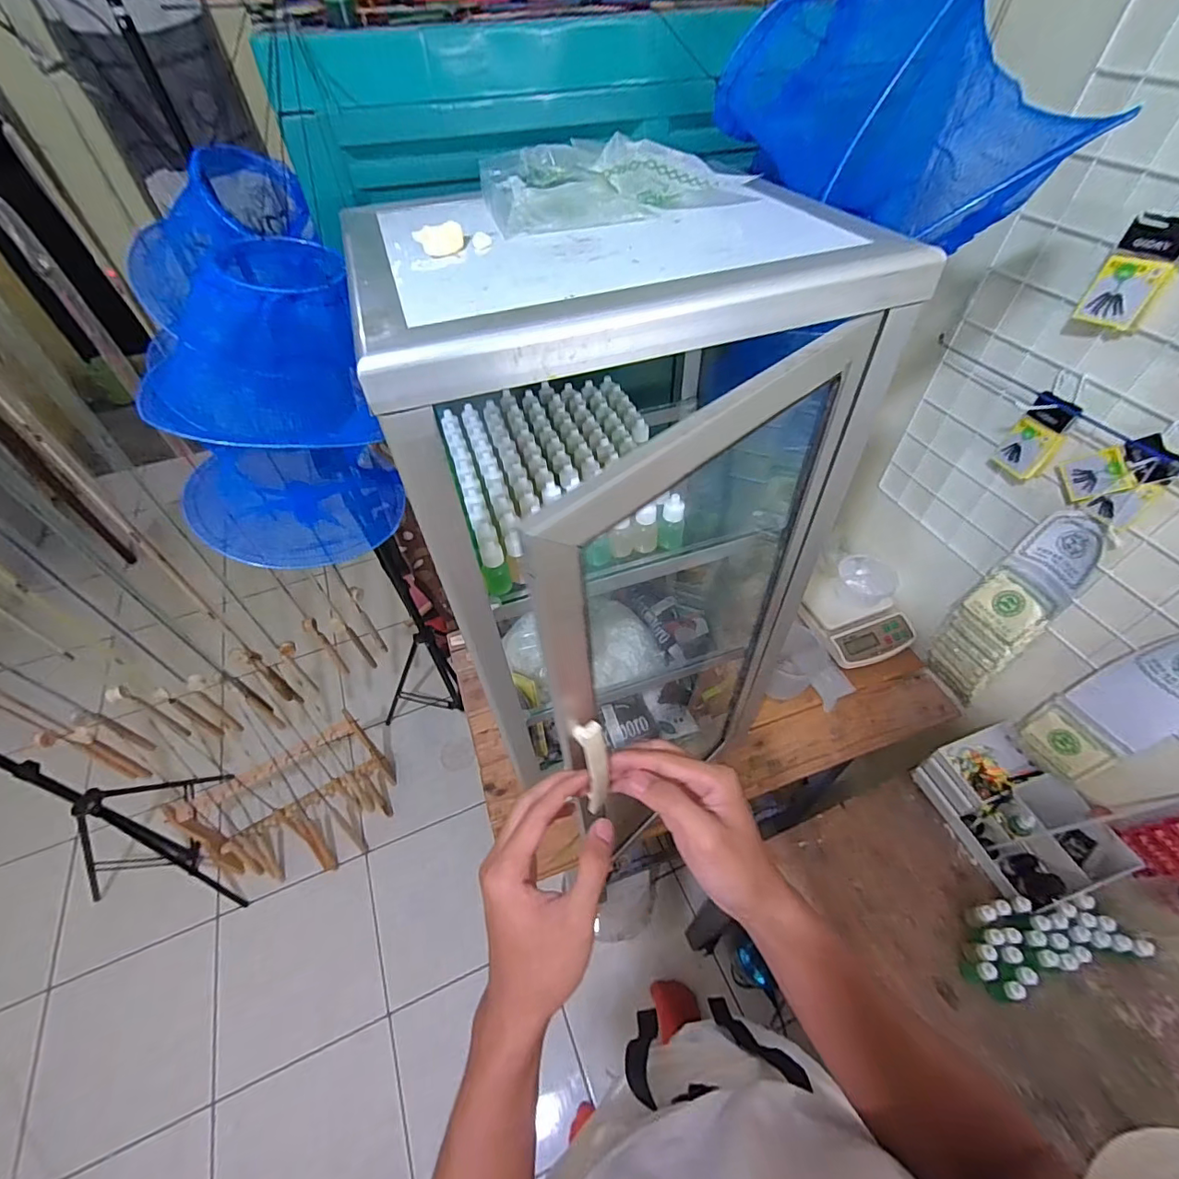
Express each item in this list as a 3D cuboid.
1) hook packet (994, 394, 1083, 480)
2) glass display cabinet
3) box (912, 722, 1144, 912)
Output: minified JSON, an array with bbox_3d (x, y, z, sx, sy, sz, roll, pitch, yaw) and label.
[{"bbox_3d":[0.553,-0.188,0.650,0.015,0.099,0.054,-10,51,-7],"label":"hook packet"},{"bbox_3d":[0.030,-0.048,0.603,0.366,0.645,0.312,-15,52,-10],"label":"glass display cabinet"},{"bbox_3d":[0.648,0.337,0.793,0.156,0.096,0.229,-15,52,-10],"label":"box"}]

